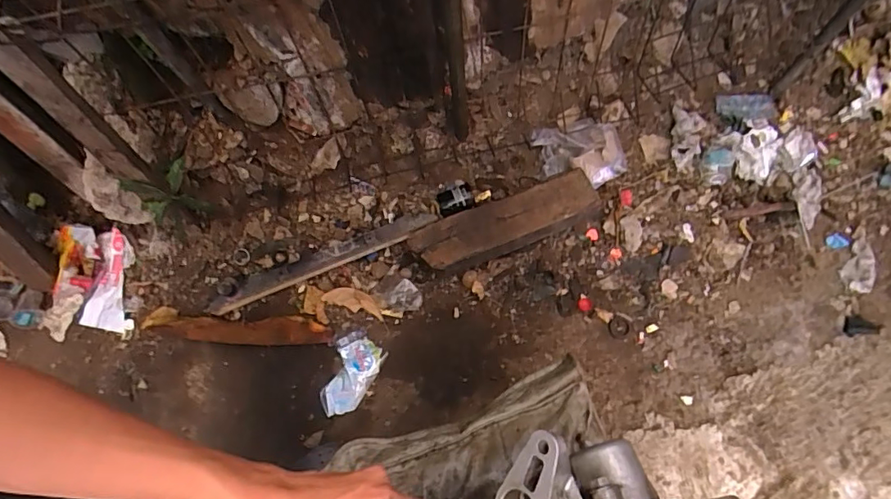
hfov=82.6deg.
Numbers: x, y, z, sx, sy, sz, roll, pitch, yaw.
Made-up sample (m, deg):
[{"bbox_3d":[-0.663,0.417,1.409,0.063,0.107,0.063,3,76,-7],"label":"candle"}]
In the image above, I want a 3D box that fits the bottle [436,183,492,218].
[{"bbox_3d":[0.049,-0.125,1.256,0.140,0.041,0.079,-15,61,-4],"label":"bottle"}]

